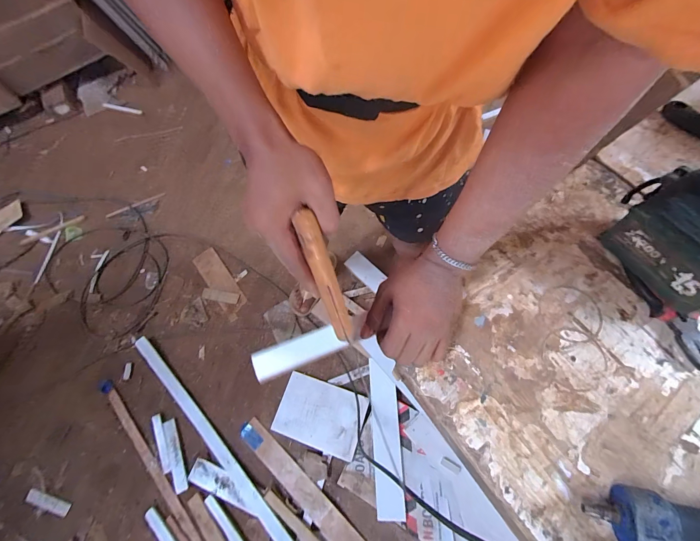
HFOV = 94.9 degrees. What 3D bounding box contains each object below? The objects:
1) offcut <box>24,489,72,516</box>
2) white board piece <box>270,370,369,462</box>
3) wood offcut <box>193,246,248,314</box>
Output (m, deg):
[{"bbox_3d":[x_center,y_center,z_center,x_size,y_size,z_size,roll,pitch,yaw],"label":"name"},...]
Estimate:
[{"bbox_3d":[-1.000,0.769,1.064,0.161,0.014,0.038,13,65,10],"label":"offcut"},{"bbox_3d":[-0.104,0.486,1.090,0.289,0.012,0.201,15,70,15],"label":"white board piece"},{"bbox_3d":[-0.553,0.039,1.358,0.103,0.020,0.328,-36,67,-14],"label":"wood offcut"}]

